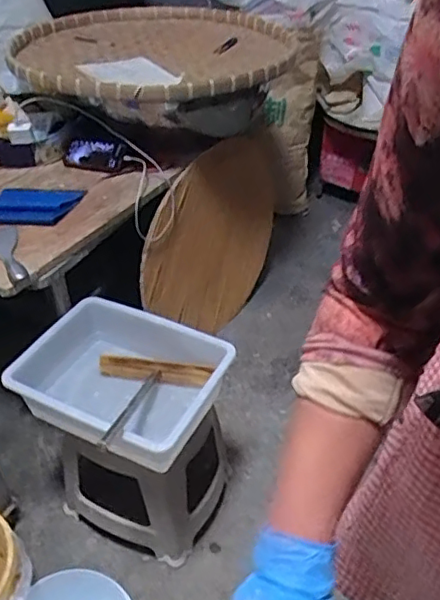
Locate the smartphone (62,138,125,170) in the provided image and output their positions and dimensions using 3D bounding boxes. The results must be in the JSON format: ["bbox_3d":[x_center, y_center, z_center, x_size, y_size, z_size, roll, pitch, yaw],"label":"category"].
[{"bbox_3d":[-0.307,-0.357,1.437,0.147,0.069,0.015,6,1,3],"label":"smartphone"}]

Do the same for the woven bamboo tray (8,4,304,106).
[{"bbox_3d":[-0.168,-0.629,1.502,0.690,0.088,0.675,-19,42,-22],"label":"woven bamboo tray"}]

